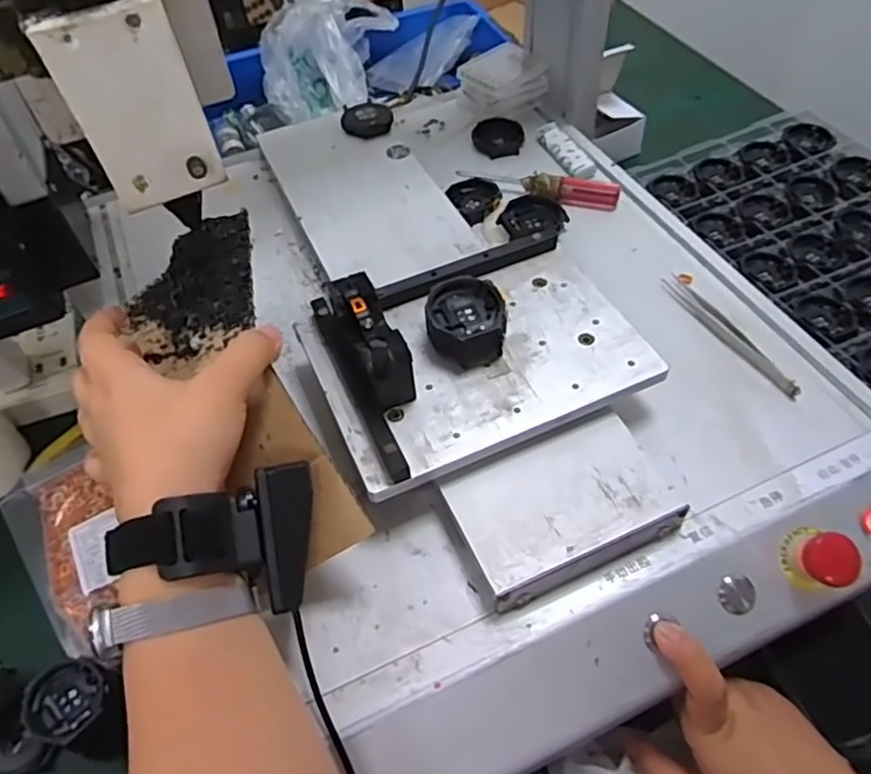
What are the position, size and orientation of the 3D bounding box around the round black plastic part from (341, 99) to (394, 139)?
[{"bbox_3d":[-0.065,-0.251,0.621,0.044,0.011,0.045,-1,52,2],"label":"round black plastic part"}]

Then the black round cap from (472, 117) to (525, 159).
[{"bbox_3d":[0.059,-0.236,0.628,0.047,0.013,0.050,-1,52,2],"label":"black round cap"}]

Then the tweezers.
[{"bbox_3d":[0.205,-0.038,0.468,0.014,0.005,0.127,-22,55,-14],"label":"tweezers"}]

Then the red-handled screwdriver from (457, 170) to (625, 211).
[{"bbox_3d":[0.089,-0.176,0.573,0.136,0.018,0.023,14,55,14],"label":"red-handled screwdriver"}]

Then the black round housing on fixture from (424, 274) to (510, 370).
[{"bbox_3d":[0.020,-0.041,0.419,0.048,0.030,0.047,-1,52,2],"label":"black round housing on fixture"}]

